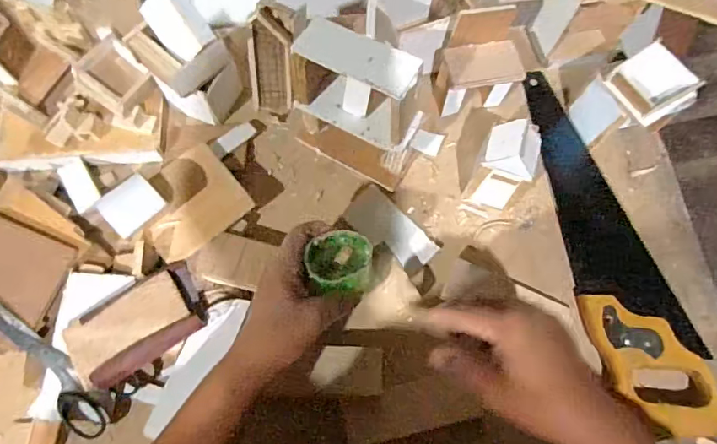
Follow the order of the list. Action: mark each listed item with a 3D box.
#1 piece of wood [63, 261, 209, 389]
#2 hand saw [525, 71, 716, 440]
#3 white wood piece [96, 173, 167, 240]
[{"bbox_3d":[-0.200,0.094,0.452,0.116,0.034,0.068,-31,73,-11],"label":"piece of wood"},{"bbox_3d":[0.259,0.012,0.507,0.099,0.032,0.388,-7,70,-3],"label":"hand saw"},{"bbox_3d":[-0.215,-0.016,0.466,0.049,0.010,0.046,-42,75,-14],"label":"white wood piece"}]

